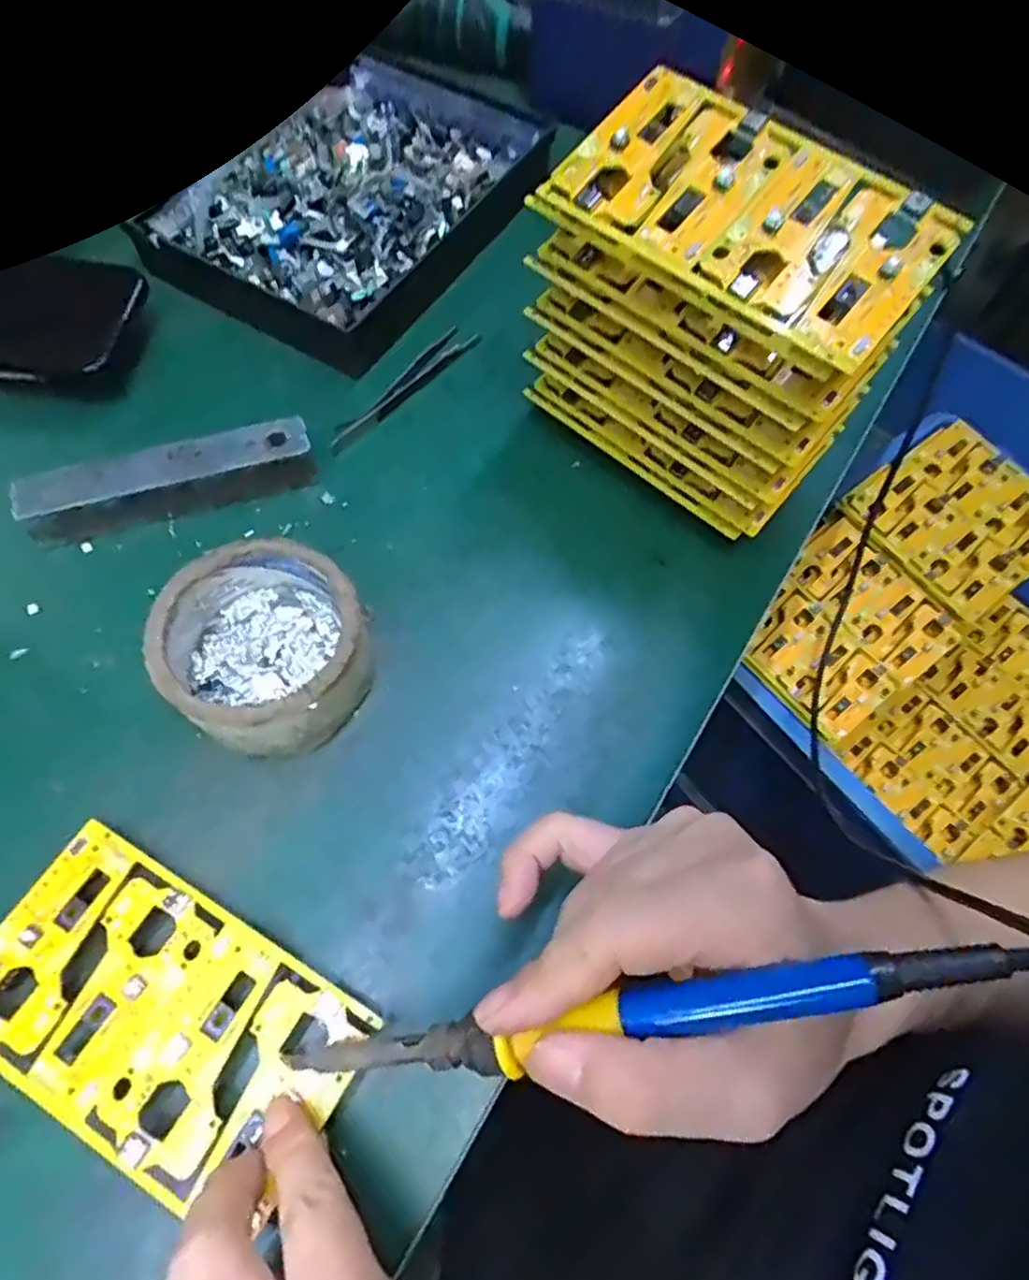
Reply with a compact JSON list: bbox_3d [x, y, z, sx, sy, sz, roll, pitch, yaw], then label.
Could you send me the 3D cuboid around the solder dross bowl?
[{"bbox_3d":[-0.108,0.004,0.312,0.084,0.050,0.081,1,64,-2],"label":"solder dross bowl"}]

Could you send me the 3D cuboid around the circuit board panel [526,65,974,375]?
[{"bbox_3d":[0.087,-0.163,0.267,0.139,0.024,0.080,36,69,19],"label":"circuit board panel"}]

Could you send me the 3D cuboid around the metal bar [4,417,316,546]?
[{"bbox_3d":[-0.170,-0.079,0.353,0.136,0.028,0.030,-15,66,-9],"label":"metal bar"}]

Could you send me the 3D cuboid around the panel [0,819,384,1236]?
[{"bbox_3d":[-0.127,0.134,0.253,0.135,0.004,0.078,30,66,9],"label":"panel"}]

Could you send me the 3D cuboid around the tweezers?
[{"bbox_3d":[-0.065,-0.145,0.405,0.019,0.004,0.115,38,69,15],"label":"tweezers"}]

